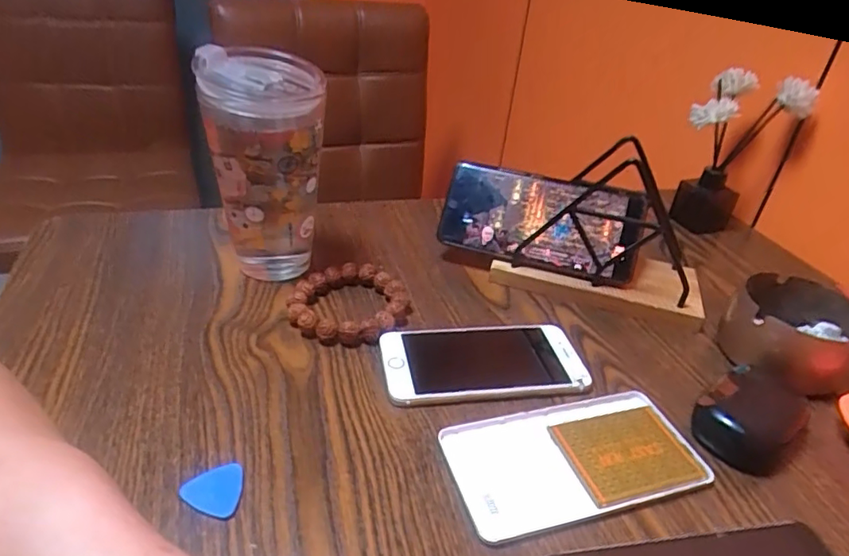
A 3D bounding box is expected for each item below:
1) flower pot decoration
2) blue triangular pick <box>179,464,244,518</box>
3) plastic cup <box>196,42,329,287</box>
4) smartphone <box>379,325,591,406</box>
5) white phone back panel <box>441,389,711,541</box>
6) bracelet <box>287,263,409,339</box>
[{"bbox_3d":[0.311,-0.121,0.573,0.064,0.156,0.080,-20,42,-35],"label":"flower pot decoration"},{"bbox_3d":[-0.106,0.106,0.280,0.028,0.004,0.029,3,34,-5],"label":"blue triangular pick"},{"bbox_3d":[-0.117,-0.077,0.412,0.077,0.157,0.075,5,33,-3],"label":"plastic cup"},{"bbox_3d":[0.038,0.055,0.378,0.132,0.011,0.068,-1,34,-12],"label":"smartphone"},{"bbox_3d":[0.086,0.102,0.320,0.144,0.007,0.071,-6,35,-18],"label":"white phone back panel"},{"bbox_3d":[-0.055,0.018,0.413,0.076,0.017,0.080,5,33,-3],"label":"bracelet"}]

